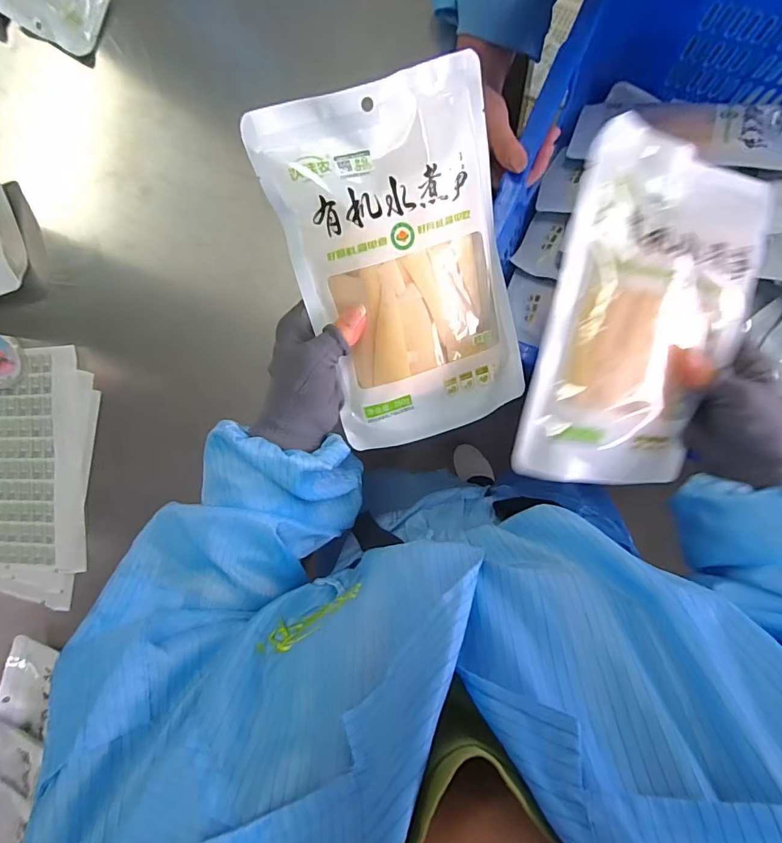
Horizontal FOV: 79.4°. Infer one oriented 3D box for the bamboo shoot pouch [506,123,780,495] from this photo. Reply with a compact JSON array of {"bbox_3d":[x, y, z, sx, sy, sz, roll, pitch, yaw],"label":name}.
[{"bbox_3d":[0.194,-0.073,0.357,0.156,0.033,0.250,9,98,-11],"label":"bamboo shoot pouch"}]

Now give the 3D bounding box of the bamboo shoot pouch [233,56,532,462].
[{"bbox_3d":[0.015,-0.104,0.352,0.153,0.021,0.249,-20,115,-6],"label":"bamboo shoot pouch"}]

